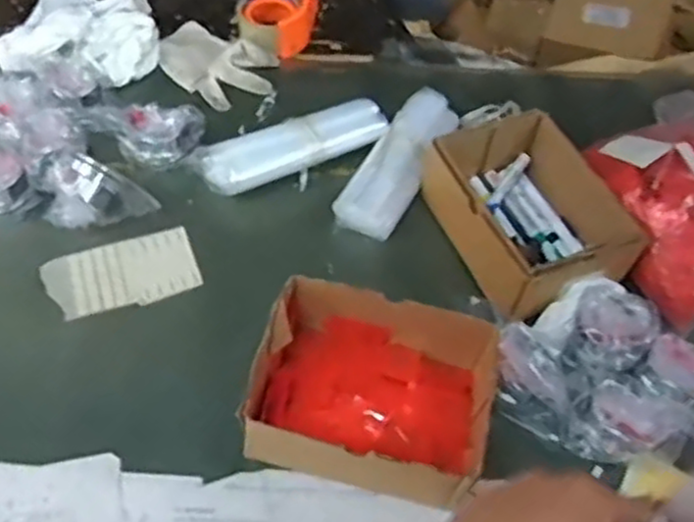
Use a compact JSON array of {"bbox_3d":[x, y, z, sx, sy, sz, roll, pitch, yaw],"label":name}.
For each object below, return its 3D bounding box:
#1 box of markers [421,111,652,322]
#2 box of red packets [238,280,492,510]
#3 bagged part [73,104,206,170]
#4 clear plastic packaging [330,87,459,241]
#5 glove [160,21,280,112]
[{"bbox_3d":[0.201,-0.051,0.805,0.161,0.085,0.213,-19,58,-17],"label":"box of markers"},{"bbox_3d":[0.023,0.122,0.667,0.202,0.089,0.159,14,54,5],"label":"box of red packets"},{"bbox_3d":[-0.252,-0.157,0.861,0.159,0.051,0.064,9,54,2],"label":"bagged part"},{"bbox_3d":[0.060,-0.115,0.860,0.076,0.054,0.215,26,57,12],"label":"clear plastic packaging"},{"bbox_3d":[-0.175,-0.262,0.961,0.163,0.025,0.114,27,56,14],"label":"glove"}]

